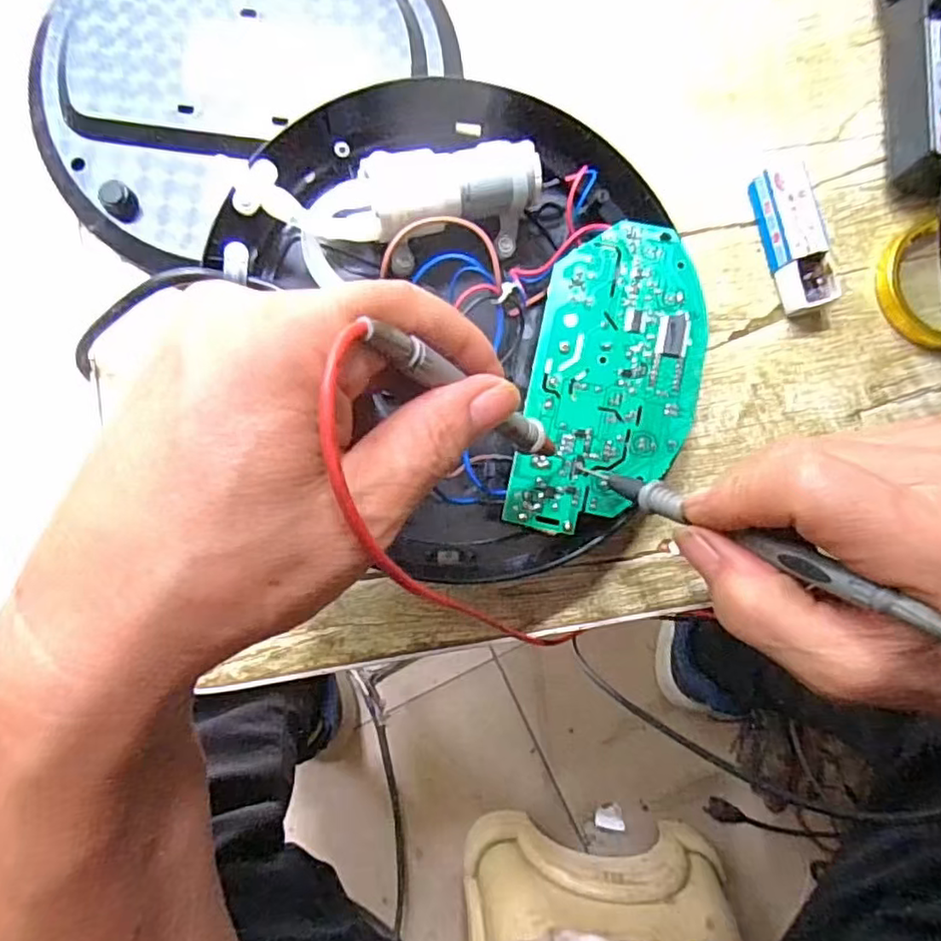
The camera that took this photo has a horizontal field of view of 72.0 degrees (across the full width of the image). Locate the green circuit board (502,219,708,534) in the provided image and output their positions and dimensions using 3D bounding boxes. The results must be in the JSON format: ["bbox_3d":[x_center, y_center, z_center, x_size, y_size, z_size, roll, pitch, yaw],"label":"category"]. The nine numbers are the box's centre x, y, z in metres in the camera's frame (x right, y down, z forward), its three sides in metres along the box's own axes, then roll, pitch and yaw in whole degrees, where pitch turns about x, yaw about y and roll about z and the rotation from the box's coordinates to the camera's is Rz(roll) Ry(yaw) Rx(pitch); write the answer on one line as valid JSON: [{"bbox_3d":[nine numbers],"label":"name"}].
[{"bbox_3d":[0.065,-0.041,0.292,0.071,0.011,0.141,13,86,-3],"label":"green circuit board"}]

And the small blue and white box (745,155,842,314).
[{"bbox_3d":[0.166,-0.118,0.332,0.022,0.021,0.073,-17,88,-5],"label":"small blue and white box"}]

